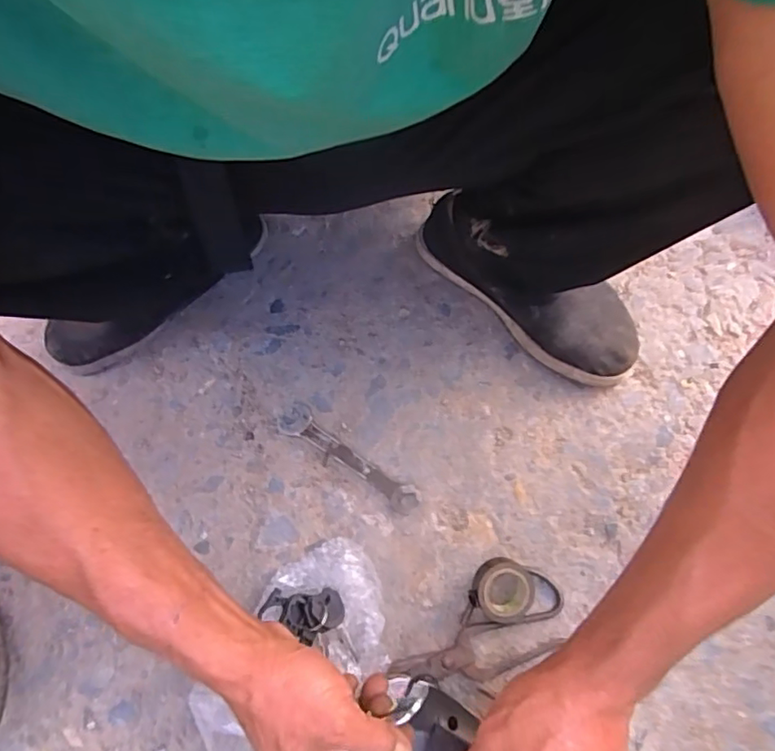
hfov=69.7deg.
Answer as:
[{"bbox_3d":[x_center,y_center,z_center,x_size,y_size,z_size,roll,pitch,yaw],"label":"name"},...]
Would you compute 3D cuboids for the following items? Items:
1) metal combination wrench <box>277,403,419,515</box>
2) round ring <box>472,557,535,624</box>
[{"bbox_3d":[-0.038,0.080,0.540,0.158,0.010,0.032,33,72,15],"label":"metal combination wrench"},{"bbox_3d":[0.100,0.186,0.478,0.054,0.029,0.047,33,72,15],"label":"round ring"}]

